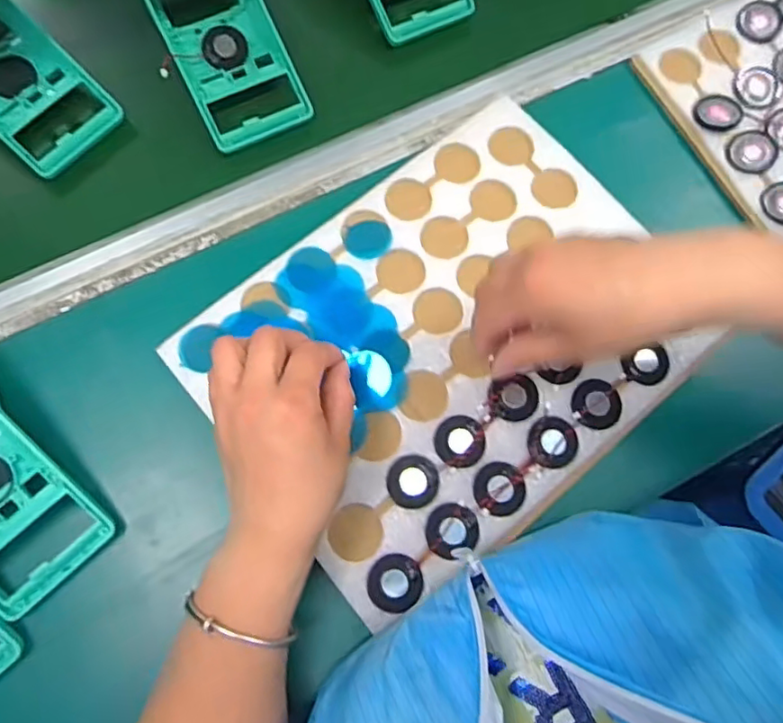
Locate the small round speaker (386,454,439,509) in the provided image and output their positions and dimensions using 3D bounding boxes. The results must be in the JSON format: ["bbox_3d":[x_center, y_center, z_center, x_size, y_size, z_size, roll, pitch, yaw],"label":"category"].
[{"bbox_3d":[0.014,0.078,0.382,0.033,0.006,0.033,-15,79,-5],"label":"small round speaker"}]

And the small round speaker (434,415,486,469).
[{"bbox_3d":[0.046,0.053,0.392,0.032,0.005,0.033,-15,79,-4],"label":"small round speaker"}]

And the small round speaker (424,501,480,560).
[{"bbox_3d":[0.039,0.107,0.376,0.033,0.005,0.031,0,75,-2],"label":"small round speaker"}]

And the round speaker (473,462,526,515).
[{"bbox_3d":[0.071,0.083,0.384,0.032,0.004,0.034,29,76,6],"label":"round speaker"}]

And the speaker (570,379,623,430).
[{"bbox_3d":[0.139,0.028,0.397,0.036,0.004,0.033,0,75,-2],"label":"speaker"}]

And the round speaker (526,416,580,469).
[{"bbox_3d":[0.107,0.053,0.390,0.033,0.004,0.033,0,75,-2],"label":"round speaker"}]

